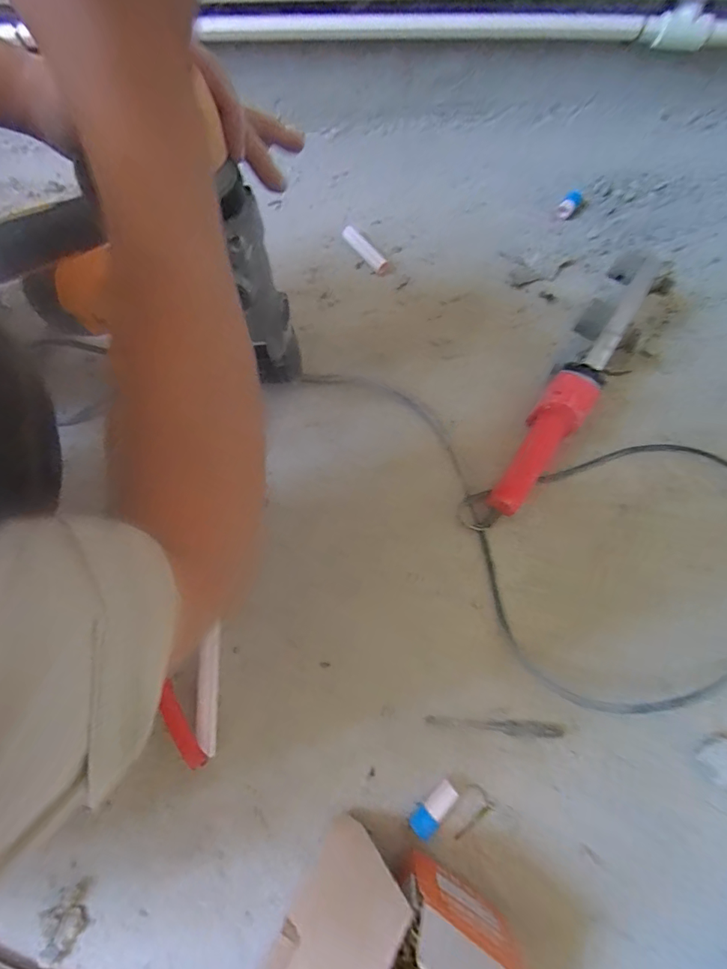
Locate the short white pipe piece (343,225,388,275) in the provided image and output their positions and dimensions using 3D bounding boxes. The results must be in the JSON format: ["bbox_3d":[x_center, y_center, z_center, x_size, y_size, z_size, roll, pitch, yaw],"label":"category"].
[{"bbox_3d":[0.003,-0.328,0.624,0.017,0.012,0.086,-36,76,-11],"label":"short white pipe piece"}]

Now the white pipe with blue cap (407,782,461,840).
[{"bbox_3d":[0.067,0.307,0.422,0.051,0.017,0.021,-41,77,-12],"label":"white pipe with blue cap"}]

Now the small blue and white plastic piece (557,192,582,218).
[{"bbox_3d":[0.282,-0.384,0.616,0.025,0.031,0.027,26,74,7],"label":"small blue and white plastic piece"}]

